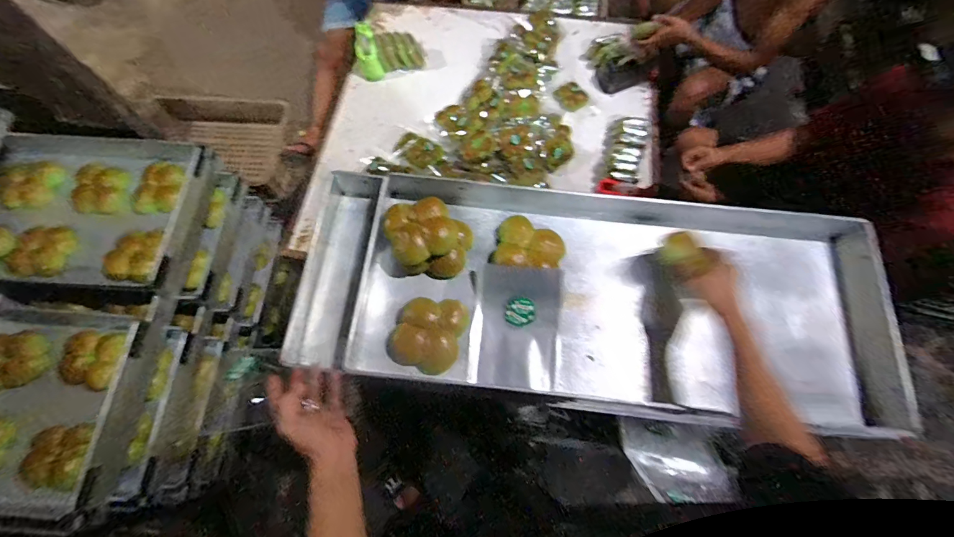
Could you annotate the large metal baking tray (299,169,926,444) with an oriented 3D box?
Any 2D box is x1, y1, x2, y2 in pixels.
[{"bbox_3d":[0.181,0.039,0.671,0.930,0.103,0.353,6,67,2],"label":"large metal baking tray"}]

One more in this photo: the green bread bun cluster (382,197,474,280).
[{"bbox_3d":[-0.079,-0.054,0.683,0.139,0.069,0.130,-20,68,-9],"label":"green bread bun cluster"}]

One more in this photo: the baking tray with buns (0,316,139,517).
[{"bbox_3d":[-0.871,0.259,0.743,0.433,0.070,0.352,1,67,0],"label":"baking tray with buns"}]

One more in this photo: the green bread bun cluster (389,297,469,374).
[{"bbox_3d":[-0.078,0.101,0.651,0.109,0.050,0.116,0,67,-1],"label":"green bread bun cluster"}]

